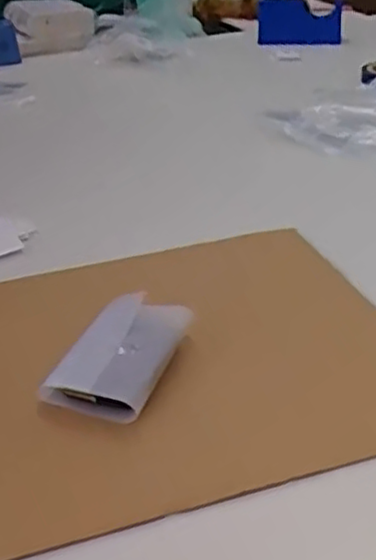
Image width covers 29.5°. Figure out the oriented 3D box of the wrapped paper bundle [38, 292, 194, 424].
[{"bbox_3d":[-0.060,0.070,0.663,0.094,0.045,0.147,14,36,25],"label":"wrapped paper bundle"}]

